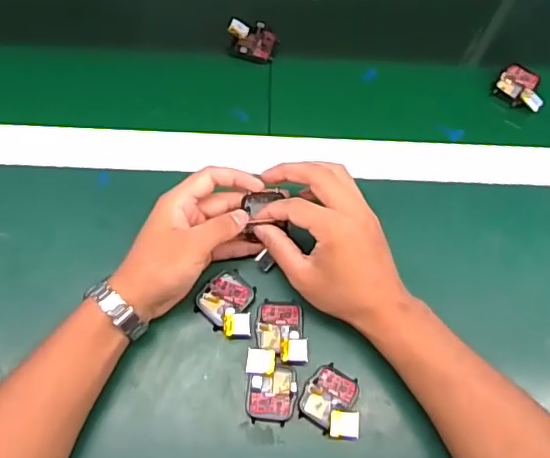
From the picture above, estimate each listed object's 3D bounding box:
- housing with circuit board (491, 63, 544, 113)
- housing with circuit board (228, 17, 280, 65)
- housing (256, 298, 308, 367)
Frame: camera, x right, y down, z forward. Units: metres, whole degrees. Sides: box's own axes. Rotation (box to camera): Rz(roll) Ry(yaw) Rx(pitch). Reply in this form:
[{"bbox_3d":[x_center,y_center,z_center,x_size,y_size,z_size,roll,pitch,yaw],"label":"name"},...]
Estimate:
[{"bbox_3d":[0.253,-0.147,0.569,0.049,0.014,0.048,30,70,9],"label":"housing with circuit board"},{"bbox_3d":[-0.023,-0.197,0.582,0.051,0.024,0.037,15,68,4],"label":"housing with circuit board"},{"bbox_3d":[0.006,0.084,0.462,0.042,0.010,0.051,2,68,-1],"label":"housing"}]

